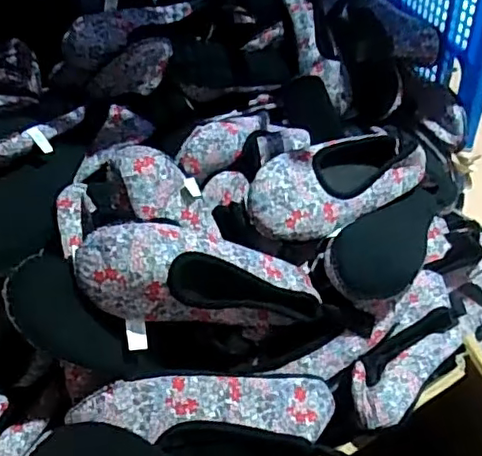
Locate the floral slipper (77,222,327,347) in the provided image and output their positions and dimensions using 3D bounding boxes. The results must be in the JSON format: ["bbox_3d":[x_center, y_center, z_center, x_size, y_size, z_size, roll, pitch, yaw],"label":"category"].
[{"bbox_3d":[-0.041,0.054,0.600,0.244,0.079,0.080,8,43,-22],"label":"floral slipper"}]

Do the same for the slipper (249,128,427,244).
[{"bbox_3d":[0.114,-0.055,0.715,0.242,0.060,0.098,-22,86,-24],"label":"slipper"}]

